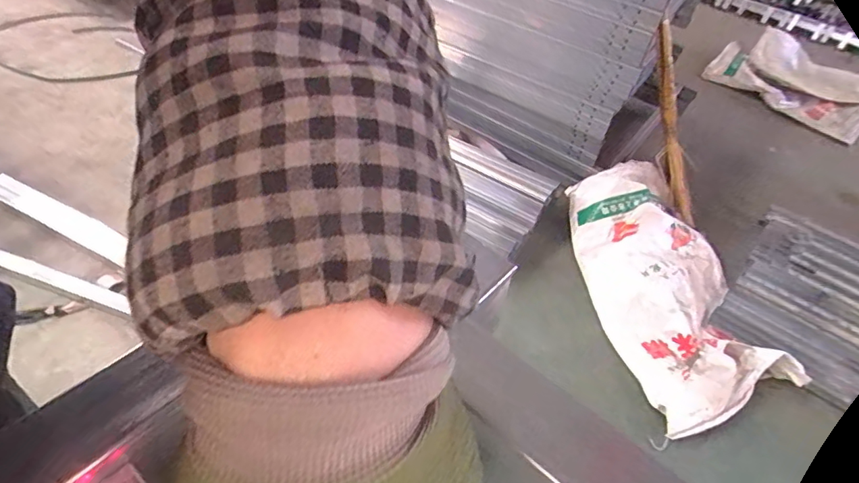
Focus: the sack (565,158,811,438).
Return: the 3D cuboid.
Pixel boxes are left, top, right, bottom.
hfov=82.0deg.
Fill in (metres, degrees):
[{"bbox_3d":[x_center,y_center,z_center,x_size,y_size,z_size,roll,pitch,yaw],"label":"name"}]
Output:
[{"bbox_3d":[0.690,0.097,1.417,0.441,0.170,0.754,-6,59,-11],"label":"sack"}]

